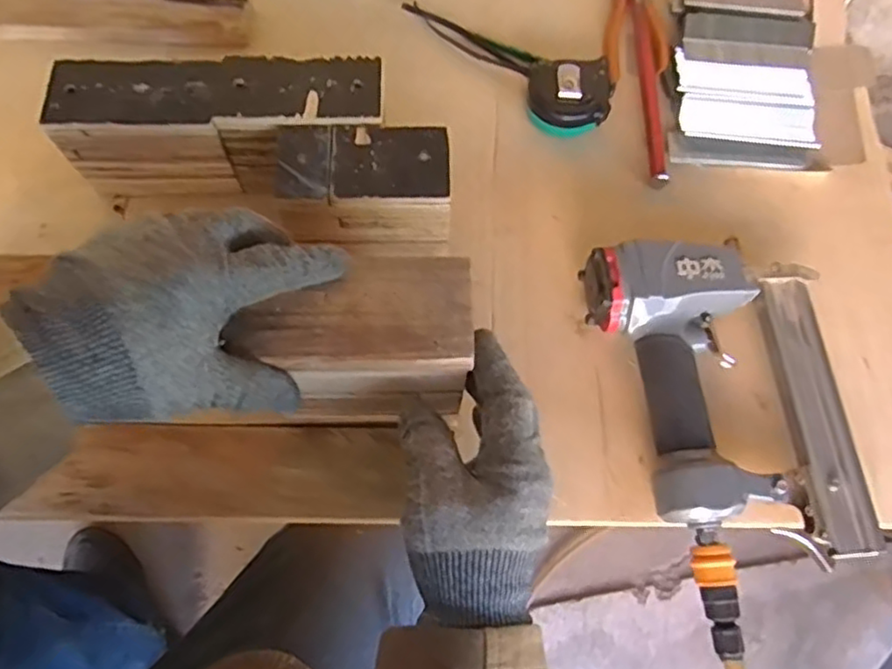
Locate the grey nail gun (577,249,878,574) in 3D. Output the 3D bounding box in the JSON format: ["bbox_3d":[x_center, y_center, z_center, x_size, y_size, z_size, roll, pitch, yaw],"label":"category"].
[{"bbox_3d":[0.196,0.043,0.452,0.162,0.055,0.215,-5,67,-4],"label":"grey nail gun"}]

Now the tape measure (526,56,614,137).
[{"bbox_3d":[0.107,-0.204,0.558,0.072,0.031,0.061,2,67,-1],"label":"tape measure"}]

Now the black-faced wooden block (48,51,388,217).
[{"bbox_3d":[-0.168,-0.155,0.501,0.236,0.088,0.066,-3,67,-3],"label":"black-faced wooden block"}]

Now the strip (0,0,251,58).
[{"bbox_3d":[-0.348,-0.293,0.590,0.338,0.020,0.069,2,67,-1],"label":"strip"}]

